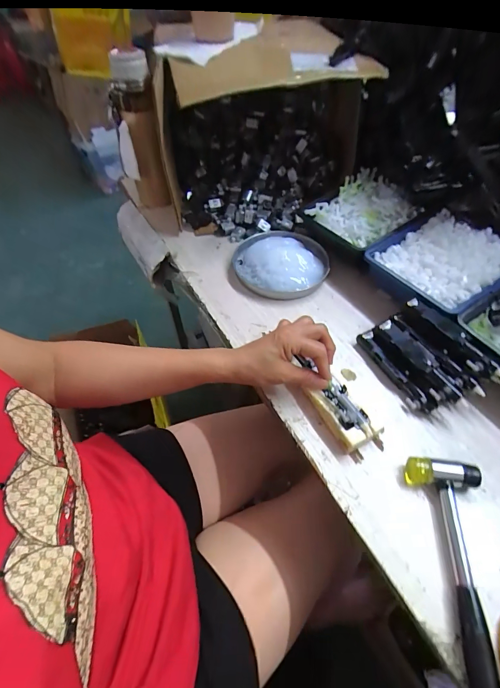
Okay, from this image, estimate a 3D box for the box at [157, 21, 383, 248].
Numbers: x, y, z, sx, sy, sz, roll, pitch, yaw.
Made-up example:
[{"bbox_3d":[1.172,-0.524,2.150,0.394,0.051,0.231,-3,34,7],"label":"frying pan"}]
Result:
[{"bbox_3d":[0.017,-0.359,0.572,0.307,0.217,0.267,-5,53,-3],"label":"box"}]

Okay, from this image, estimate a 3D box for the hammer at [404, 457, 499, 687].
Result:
[{"bbox_3d":[0.181,0.209,0.267,0.060,0.022,0.228,1,53,1],"label":"hammer"}]

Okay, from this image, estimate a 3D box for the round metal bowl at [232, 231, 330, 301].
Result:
[{"bbox_3d":[0.048,-0.128,0.521,0.137,0.029,0.143,0,53,0],"label":"round metal bowl"}]

